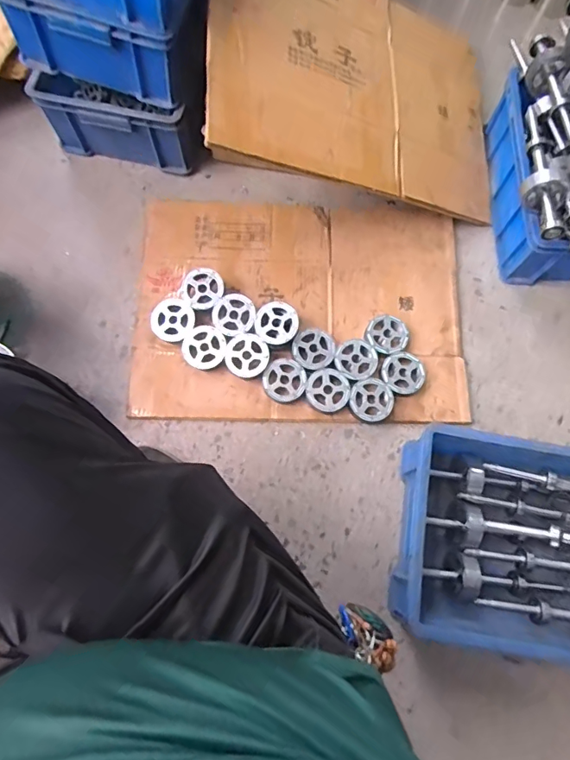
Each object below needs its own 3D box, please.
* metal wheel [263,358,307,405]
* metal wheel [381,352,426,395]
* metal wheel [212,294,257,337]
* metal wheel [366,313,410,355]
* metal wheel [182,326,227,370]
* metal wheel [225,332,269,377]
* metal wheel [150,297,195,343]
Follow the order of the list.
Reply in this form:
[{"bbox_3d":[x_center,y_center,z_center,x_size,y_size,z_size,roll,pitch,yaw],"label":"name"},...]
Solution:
[{"bbox_3d":[0.000,0.003,0.862,0.075,0.026,0.080,0,75,-2],"label":"metal wheel"},{"bbox_3d":[0.215,-0.009,0.877,0.079,0.027,0.079,0,75,-2],"label":"metal wheel"},{"bbox_3d":[-0.093,-0.121,0.871,0.076,0.016,0.076,0,75,-2],"label":"metal wheel"},{"bbox_3d":[0.190,-0.083,0.895,0.076,0.026,0.072,0,75,-2],"label":"metal wheel"},{"bbox_3d":[-0.145,-0.057,0.869,0.077,0.023,0.075,0,75,-2],"label":"metal wheel"},{"bbox_3d":[-0.068,-0.044,0.855,0.077,0.015,0.075,0,75,-2],"label":"metal wheel"},{"bbox_3d":[-0.204,-0.109,0.884,0.077,0.023,0.079,0,75,-2],"label":"metal wheel"}]

